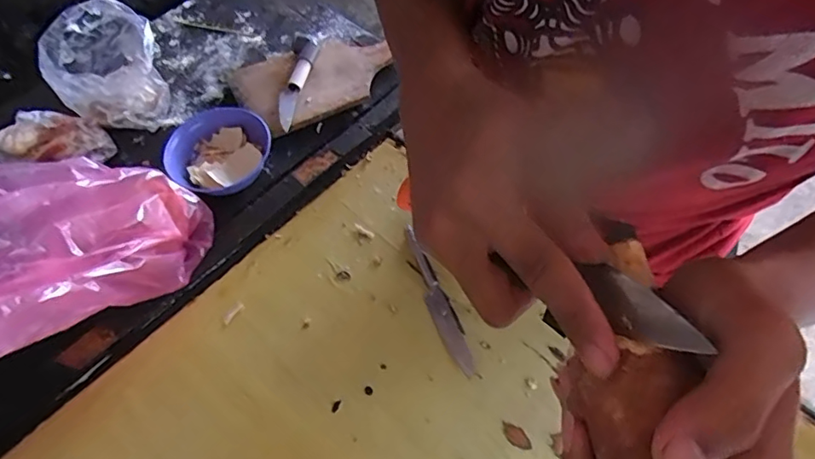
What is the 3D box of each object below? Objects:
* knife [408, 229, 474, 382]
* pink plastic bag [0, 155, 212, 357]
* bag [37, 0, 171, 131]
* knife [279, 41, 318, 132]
[{"bbox_3d":[0.034,0.084,0.689,0.025,0.015,0.211,-21,60,-10],"label":"knife"},{"bbox_3d":[-0.404,0.009,0.579,0.227,0.108,0.399,56,31,3],"label":"pink plastic bag"},{"bbox_3d":[-0.456,-0.245,0.828,0.147,0.147,0.135,-19,57,-7],"label":"bag"},{"bbox_3d":[-0.175,-0.233,0.856,0.030,0.019,0.186,6,57,9],"label":"knife"}]

